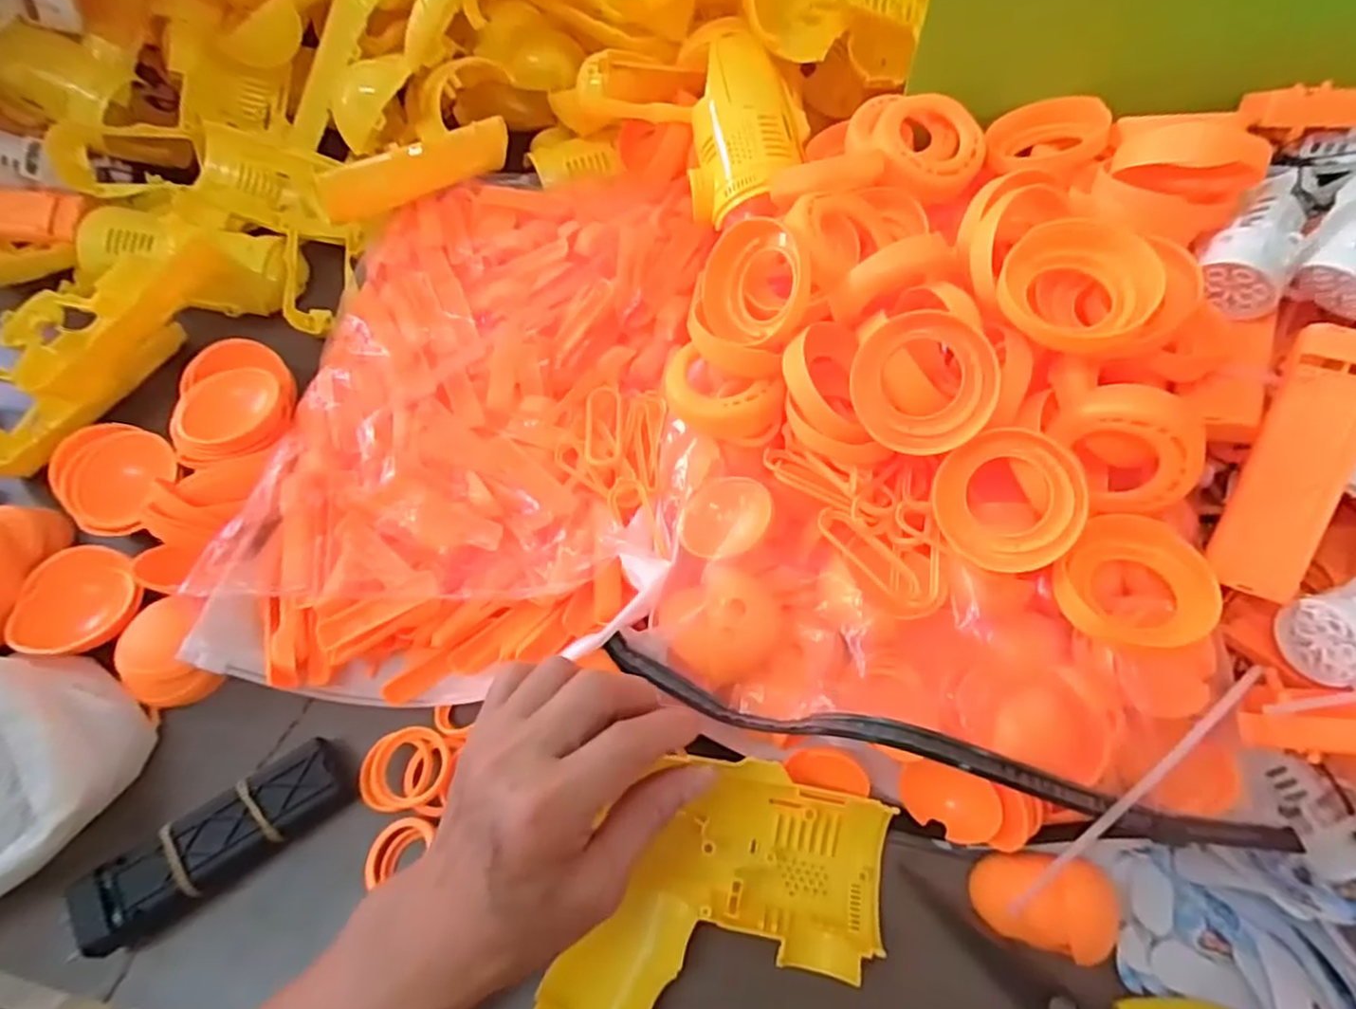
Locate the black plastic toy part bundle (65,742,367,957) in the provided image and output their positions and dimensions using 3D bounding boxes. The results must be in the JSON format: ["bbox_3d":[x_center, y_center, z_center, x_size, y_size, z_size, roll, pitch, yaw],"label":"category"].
[{"bbox_3d":[-0.200,0.146,0.315,0.107,0.030,0.029,-35,66,-15],"label":"black plastic toy part bundle"}]

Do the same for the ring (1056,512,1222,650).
[{"bbox_3d":[0.184,0.033,0.291,0.053,0.017,0.055,-1,62,2],"label":"ring"}]

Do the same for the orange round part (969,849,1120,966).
[{"bbox_3d":[0.151,0.161,0.288,0.051,0.029,0.034,16,64,10],"label":"orange round part"}]

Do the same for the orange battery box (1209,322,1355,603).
[{"bbox_3d":[0.248,-0.016,0.285,0.033,0.015,0.108,18,98,11],"label":"orange battery box"}]

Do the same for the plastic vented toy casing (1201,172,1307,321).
[{"bbox_3d":[0.249,-0.116,0.310,0.031,0.025,0.063,23,81,14],"label":"plastic vented toy casing"}]

